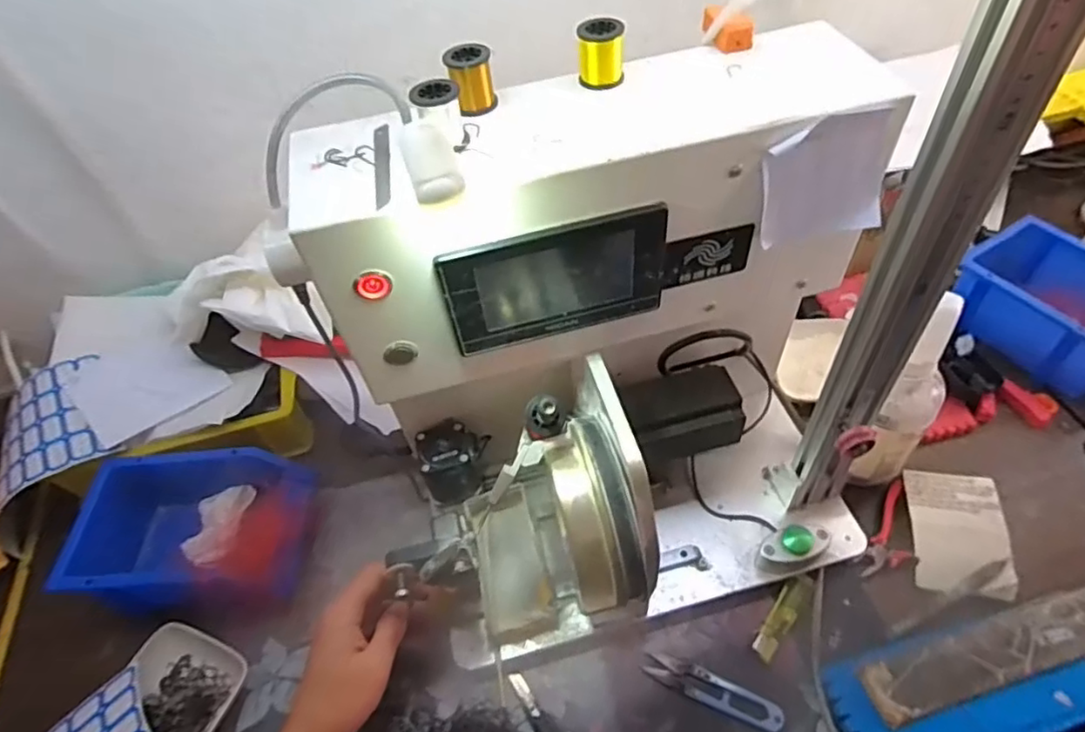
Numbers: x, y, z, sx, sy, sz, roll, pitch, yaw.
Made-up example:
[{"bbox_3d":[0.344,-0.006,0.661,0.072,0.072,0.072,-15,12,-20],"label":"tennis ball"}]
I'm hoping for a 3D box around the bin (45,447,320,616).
[{"bbox_3d":[-0.300,0.148,0.545,0.178,0.078,0.132,-6,50,1],"label":"bin"}]

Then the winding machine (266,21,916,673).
[{"bbox_3d":[0.061,0.002,0.430,0.333,0.353,0.236,-20,52,-10],"label":"winding machine"}]

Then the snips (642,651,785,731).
[{"bbox_3d":[0.128,0.243,0.469,0.100,0.010,0.023,19,56,21],"label":"snips"}]

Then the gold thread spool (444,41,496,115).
[{"bbox_3d":[-0.041,-0.167,0.365,0.025,0.032,0.022,-16,51,-7],"label":"gold thread spool"}]

